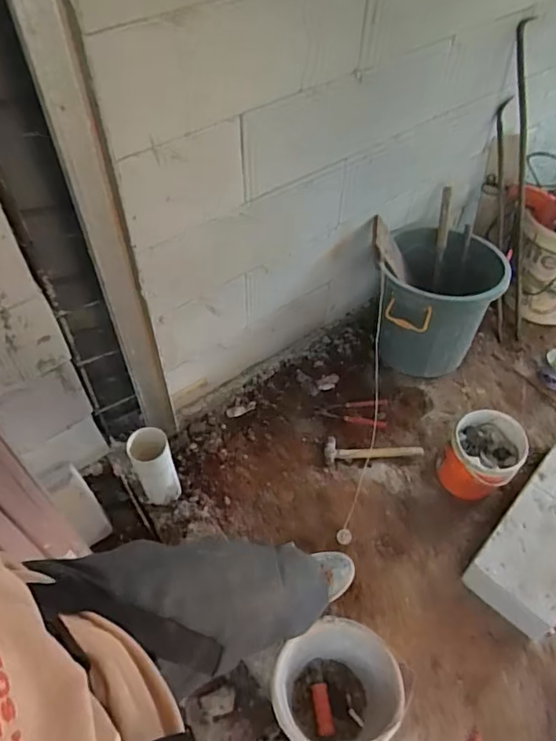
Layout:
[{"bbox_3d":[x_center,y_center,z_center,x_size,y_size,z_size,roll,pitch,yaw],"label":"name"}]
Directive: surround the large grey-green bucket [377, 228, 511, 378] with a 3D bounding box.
[{"bbox_3d":[0.479,-0.221,1.683,0.332,0.327,0.390,15,54,9],"label":"large grey-green bucket"}]

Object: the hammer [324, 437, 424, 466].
[{"bbox_3d":[0.269,0.220,1.586,0.275,0.024,0.089,-3,53,-4],"label":"hammer"}]

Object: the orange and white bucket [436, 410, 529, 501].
[{"bbox_3d":[0.535,0.232,1.461,0.180,0.189,0.217,39,61,24],"label":"orange and white bucket"}]

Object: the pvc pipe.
[{"bbox_3d":[-0.305,0.243,1.374,0.093,0.235,0.087,1,53,-1],"label":"pvc pipe"}]

